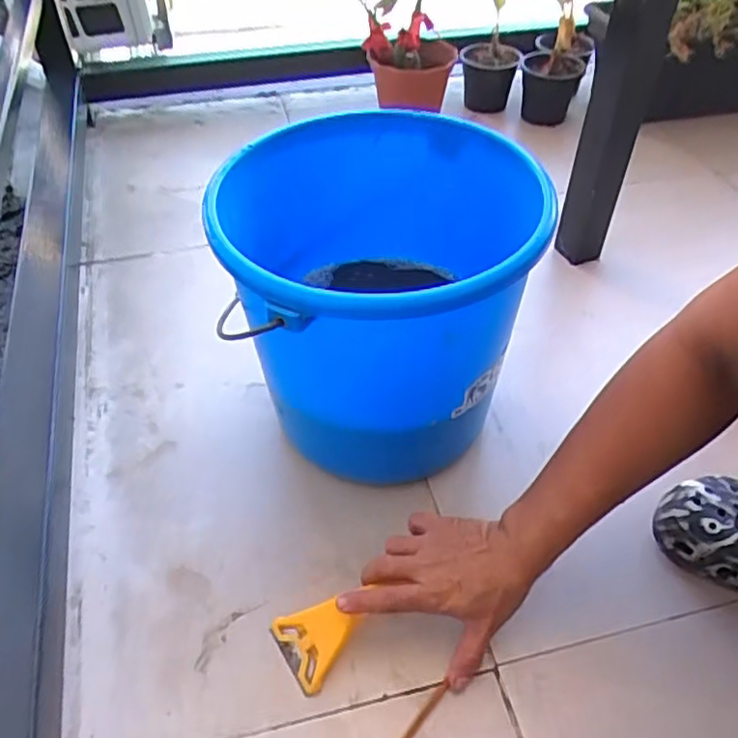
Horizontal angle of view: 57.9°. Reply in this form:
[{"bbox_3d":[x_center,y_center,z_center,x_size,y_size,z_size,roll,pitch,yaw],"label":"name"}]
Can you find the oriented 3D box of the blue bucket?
[{"bbox_3d":[0.008,-0.062,0.607,0.233,0.260,0.303,-1,47,-3],"label":"blue bucket"}]

